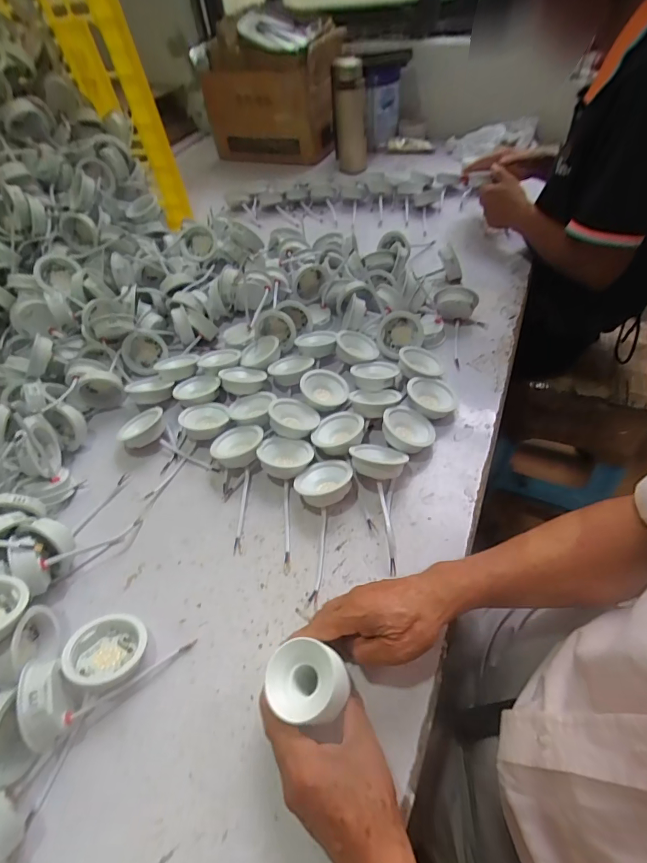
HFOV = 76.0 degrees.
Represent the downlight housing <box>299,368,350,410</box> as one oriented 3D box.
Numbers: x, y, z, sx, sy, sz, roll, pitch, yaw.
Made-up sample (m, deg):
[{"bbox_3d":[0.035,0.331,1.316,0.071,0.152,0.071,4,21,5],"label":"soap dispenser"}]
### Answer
[{"bbox_3d":[0.002,-0.063,0.608,0.067,0.025,0.069,0,52,5],"label":"downlight housing"}]

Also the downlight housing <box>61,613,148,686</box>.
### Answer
[{"bbox_3d":[-0.213,0.217,0.407,0.068,0.022,0.071,13,27,-2],"label":"downlight housing"}]

